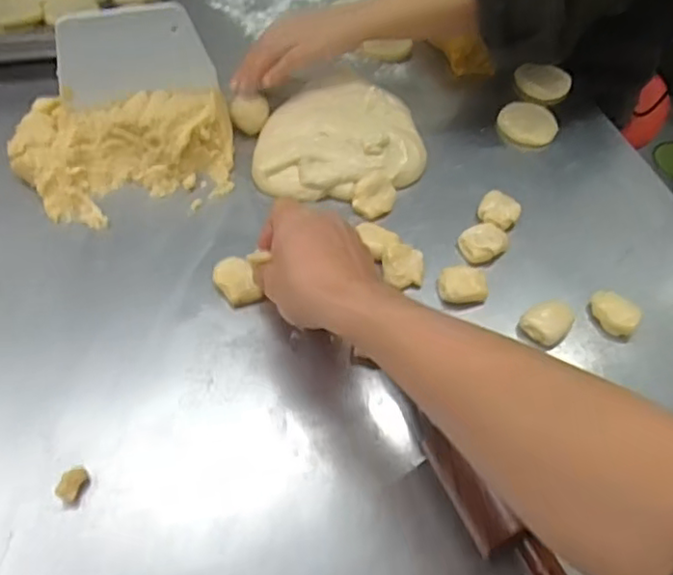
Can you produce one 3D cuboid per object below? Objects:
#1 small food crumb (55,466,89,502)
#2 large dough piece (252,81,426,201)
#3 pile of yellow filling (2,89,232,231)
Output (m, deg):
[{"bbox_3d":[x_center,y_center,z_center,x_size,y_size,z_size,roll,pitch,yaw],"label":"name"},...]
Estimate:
[{"bbox_3d":[-0.182,0.136,0.444,0.014,0.012,0.022,11,51,6],"label":"small food crumb"},{"bbox_3d":[0.001,-0.157,0.669,0.172,0.039,0.144,-5,51,-7],"label":"large dough piece"},{"bbox_3d":[-0.209,-0.130,0.620,0.208,0.060,0.138,0,51,-3],"label":"pile of yellow filling"}]

